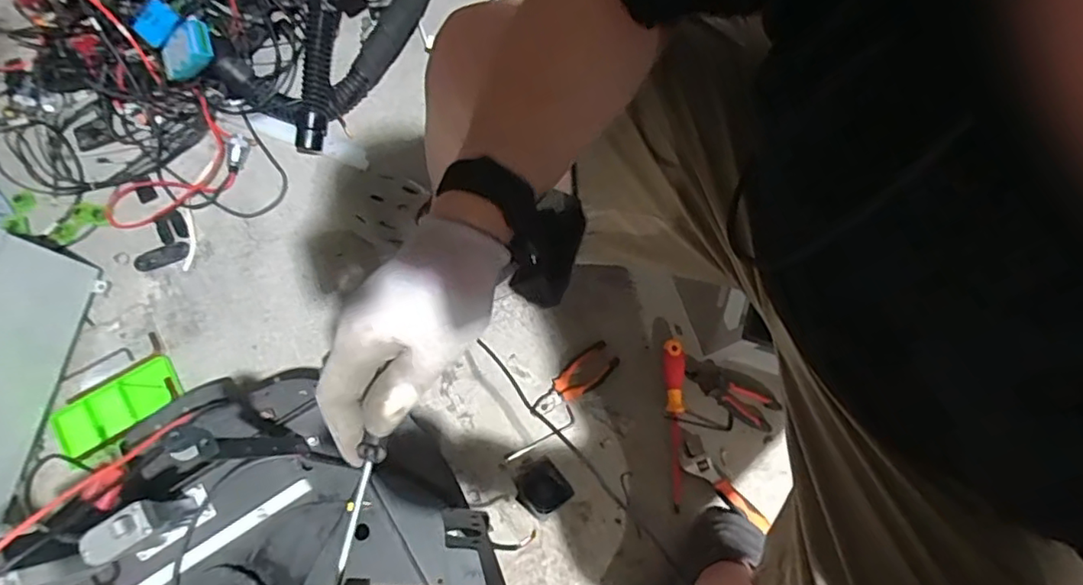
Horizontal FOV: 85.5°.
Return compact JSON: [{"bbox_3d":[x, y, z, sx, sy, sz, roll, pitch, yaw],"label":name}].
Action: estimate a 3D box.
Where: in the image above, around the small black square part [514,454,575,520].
[{"bbox_3d":[-0.001,0.293,0.880,0.073,0.011,0.074,-35,78,-7],"label":"small black square part"}]

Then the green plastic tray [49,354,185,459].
[{"bbox_3d":[-0.659,0.176,0.906,0.184,0.016,0.079,-32,77,-6],"label":"green plastic tray"}]

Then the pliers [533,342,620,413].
[{"bbox_3d":[0.052,0.139,0.915,0.149,0.010,0.055,-41,78,-8],"label":"pliers"}]

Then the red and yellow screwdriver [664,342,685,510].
[{"bbox_3d":[0.201,0.198,0.888,0.029,0.038,0.248,2,76,2],"label":"red and yellow screwdriver"}]

